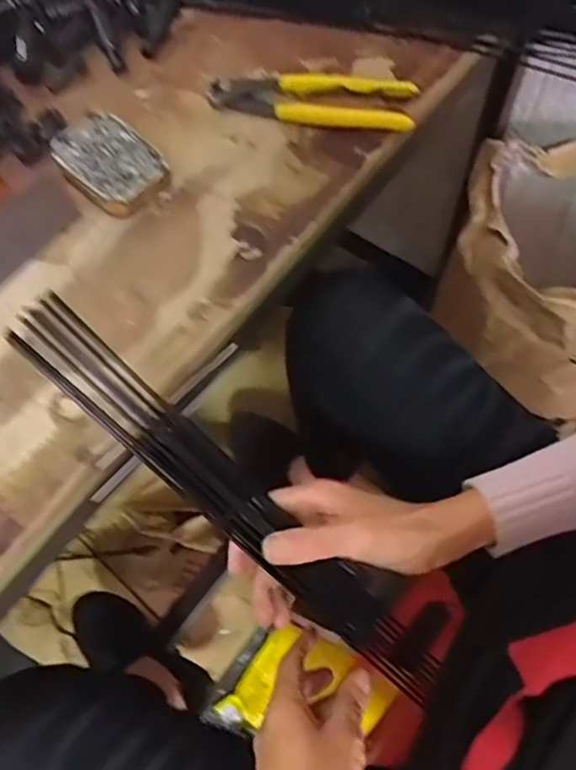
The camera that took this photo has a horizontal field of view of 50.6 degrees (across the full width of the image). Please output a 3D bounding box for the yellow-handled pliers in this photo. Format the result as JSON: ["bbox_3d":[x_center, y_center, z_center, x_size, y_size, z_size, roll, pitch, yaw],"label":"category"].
[{"bbox_3d":[0.019,-0.233,0.494,0.165,0.020,0.046,11,65,7],"label":"yellow-handled pliers"}]

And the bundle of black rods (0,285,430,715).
[{"bbox_3d":[-0.027,0.076,0.365,0.329,0.022,0.036,49,68,-25],"label":"bundle of black rods"}]

